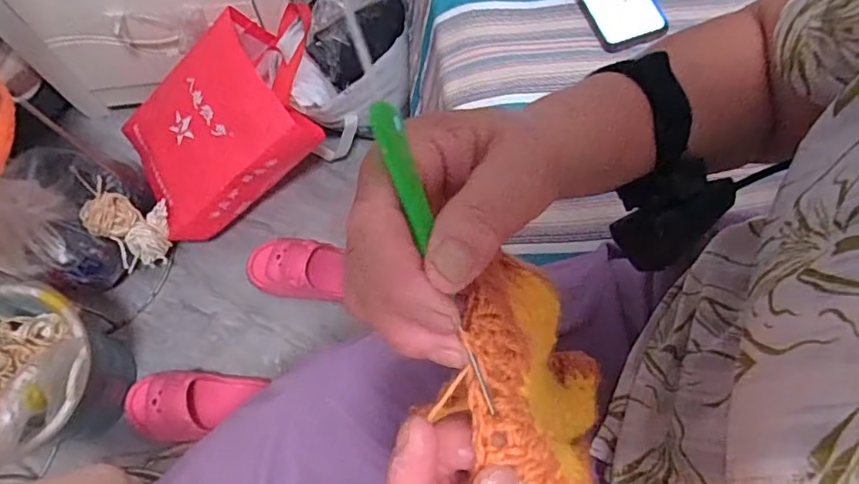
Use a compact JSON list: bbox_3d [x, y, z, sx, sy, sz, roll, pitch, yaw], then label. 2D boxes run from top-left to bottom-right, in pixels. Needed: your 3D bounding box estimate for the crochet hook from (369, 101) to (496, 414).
[{"bbox_3d":[0.001,0.006,0.176,0.011,0.004,0.105,-21,93,-40],"label":"crochet hook"}]

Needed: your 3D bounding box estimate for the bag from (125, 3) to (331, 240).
[{"bbox_3d":[-0.341,-0.214,0.953,0.403,0.133,0.275,-37,80,23],"label":"bag"}]

